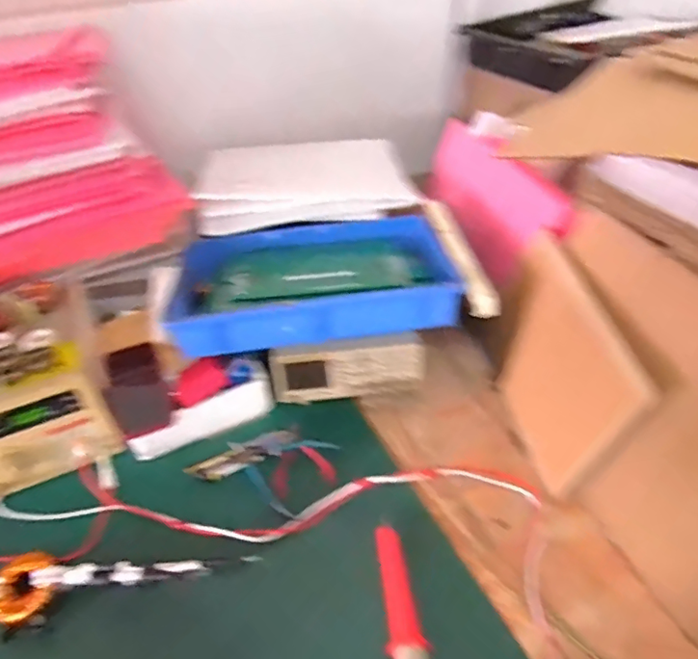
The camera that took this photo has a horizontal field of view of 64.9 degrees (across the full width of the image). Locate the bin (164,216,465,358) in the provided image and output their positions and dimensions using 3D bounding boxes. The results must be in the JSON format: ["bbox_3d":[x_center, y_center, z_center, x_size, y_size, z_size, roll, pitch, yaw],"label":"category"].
[{"bbox_3d":[-0.055,-0.079,0.893,0.441,0.093,0.290,-10,41,-5],"label":"bin"}]

